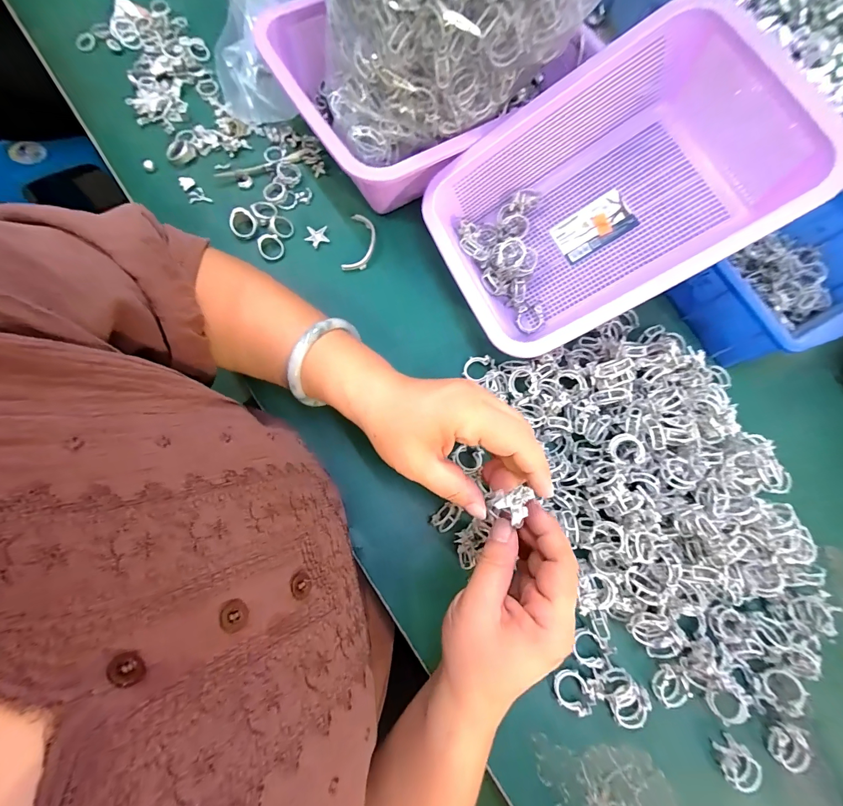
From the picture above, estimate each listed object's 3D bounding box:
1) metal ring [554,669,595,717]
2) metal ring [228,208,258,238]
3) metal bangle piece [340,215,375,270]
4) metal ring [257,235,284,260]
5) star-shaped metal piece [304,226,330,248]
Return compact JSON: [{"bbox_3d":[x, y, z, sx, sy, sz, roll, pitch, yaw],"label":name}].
[{"bbox_3d":[0.118,0.222,0.283,0.028,0.005,0.026,-9,62,17],"label":"metal ring"},{"bbox_3d":[-0.180,-0.181,0.370,0.025,0.007,0.026,-10,119,-19],"label":"metal ring"},{"bbox_3d":[-0.063,-0.165,0.378,0.028,0.006,0.064,8,76,-1],"label":"metal bangle piece"},{"bbox_3d":[-0.151,-0.156,0.369,0.025,0.004,0.025,-3,98,-19],"label":"metal ring"},{"bbox_3d":[-0.108,-0.171,0.378,0.023,0.004,0.021,-1,77,-1],"label":"star-shaped metal piece"}]

